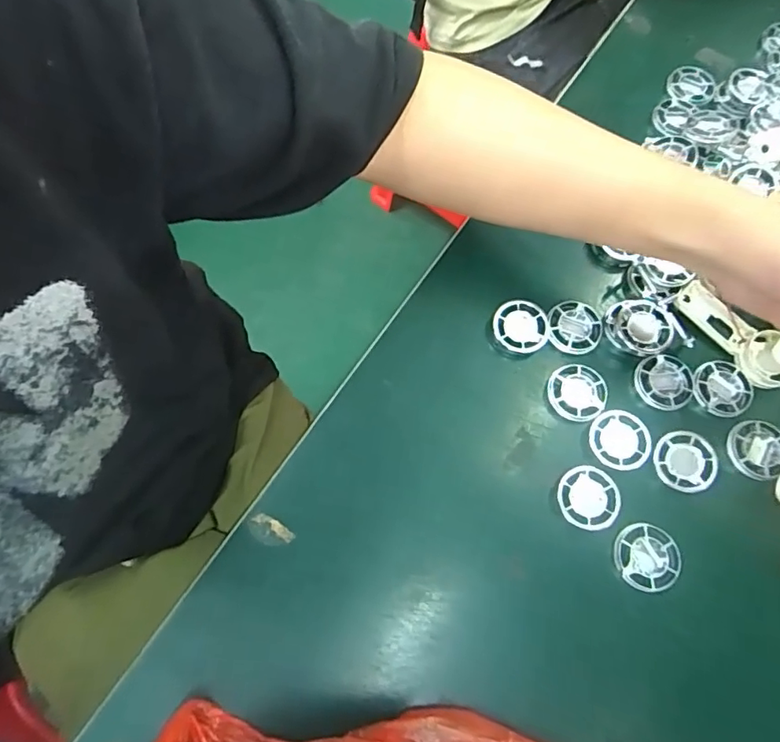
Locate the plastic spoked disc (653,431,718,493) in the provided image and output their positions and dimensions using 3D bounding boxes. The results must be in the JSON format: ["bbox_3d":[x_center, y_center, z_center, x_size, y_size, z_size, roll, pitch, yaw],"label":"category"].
[{"bbox_3d":[0.191,0.058,0.342,0.038,0.004,0.037,1,72,-2],"label":"plastic spoked disc"}]

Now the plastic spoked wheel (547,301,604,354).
[{"bbox_3d":[0.131,-0.031,0.376,0.038,0.005,0.038,0,73,-2],"label":"plastic spoked wheel"}]

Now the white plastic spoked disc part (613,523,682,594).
[{"bbox_3d":[0.159,0.115,0.328,0.038,0.007,0.039,1,72,-2],"label":"white plastic spoked disc part"}]

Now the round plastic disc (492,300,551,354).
[{"bbox_3d":[0.094,-0.031,0.376,0.039,0.008,0.037,1,72,-2],"label":"round plastic disc"}]

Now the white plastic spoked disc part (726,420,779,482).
[{"bbox_3d":[0.243,0.051,0.352,0.037,0.009,0.036,1,72,-2],"label":"white plastic spoked disc part"}]

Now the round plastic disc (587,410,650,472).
[{"bbox_3d":[0.151,0.045,0.349,0.036,0.005,0.039,1,72,-2],"label":"round plastic disc"}]

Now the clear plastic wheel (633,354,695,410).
[{"bbox_3d":[0.189,0.007,0.363,0.038,0.004,0.038,1,72,-2],"label":"clear plastic wheel"}]

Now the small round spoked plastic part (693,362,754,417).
[{"bbox_3d":[0.228,0.011,0.365,0.038,0.006,0.039,1,72,-2],"label":"small round spoked plastic part"}]

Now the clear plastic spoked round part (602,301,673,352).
[{"bbox_3d":[0.175,-0.032,0.372,0.042,0.011,0.036,42,75,10],"label":"clear plastic spoked round part"}]

